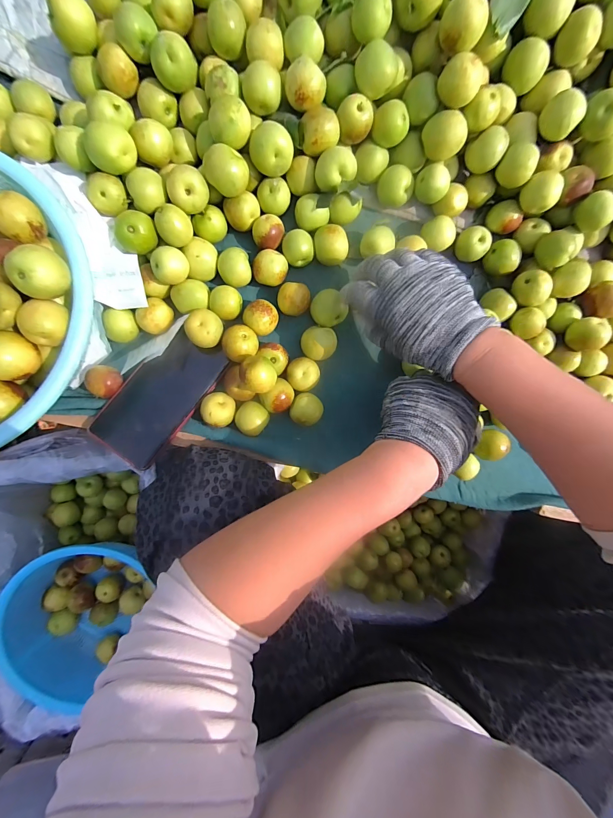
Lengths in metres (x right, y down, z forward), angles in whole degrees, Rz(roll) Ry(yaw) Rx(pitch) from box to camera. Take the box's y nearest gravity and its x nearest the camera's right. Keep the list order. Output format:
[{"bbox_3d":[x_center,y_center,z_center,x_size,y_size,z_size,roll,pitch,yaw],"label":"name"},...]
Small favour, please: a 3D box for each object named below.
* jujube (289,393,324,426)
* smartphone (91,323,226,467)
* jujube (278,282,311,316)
[{"bbox_3d":[0.000,0.000,0.366,0.035,0.037,0.035,0,96,-4],"label":"jujube"},{"bbox_3d":[-0.158,-0.015,0.360,0.078,0.016,0.150,38,78,0],"label":"smartphone"},{"bbox_3d":[-0.013,-0.118,0.352,0.034,0.025,0.032,-1,96,-4],"label":"jujube"}]

